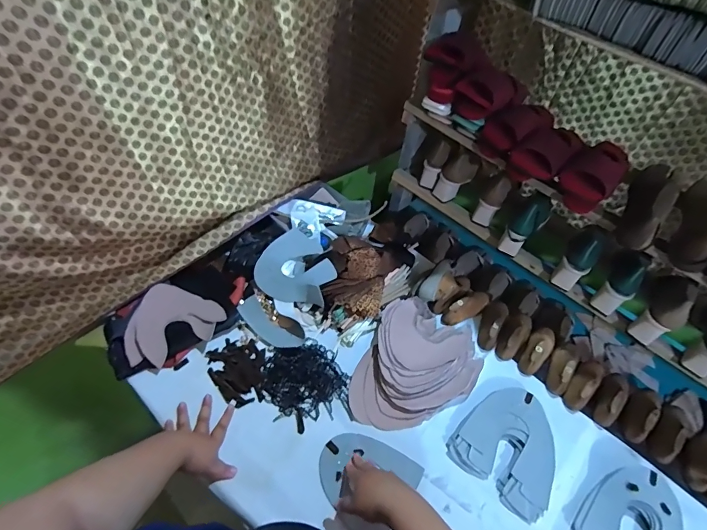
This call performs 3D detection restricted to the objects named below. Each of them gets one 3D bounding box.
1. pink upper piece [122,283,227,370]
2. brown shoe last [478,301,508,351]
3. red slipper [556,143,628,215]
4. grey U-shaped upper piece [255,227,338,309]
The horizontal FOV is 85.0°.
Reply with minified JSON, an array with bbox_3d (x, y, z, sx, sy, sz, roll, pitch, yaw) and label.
[{"bbox_3d":[-0.364,0.128,0.793,0.165,0.045,0.179,11,50,2],"label":"pink upper piece"},{"bbox_3d":[0.324,0.126,0.888,0.050,0.042,0.139,27,52,15],"label":"brown shoe last"},{"bbox_3d":[0.483,-0.184,0.764,0.092,0.068,0.219,39,56,24],"label":"red slipper"},{"bbox_3d":[-0.122,0.006,0.908,0.170,0.075,0.174,17,50,7],"label":"grey U-shaped upper piece"}]

